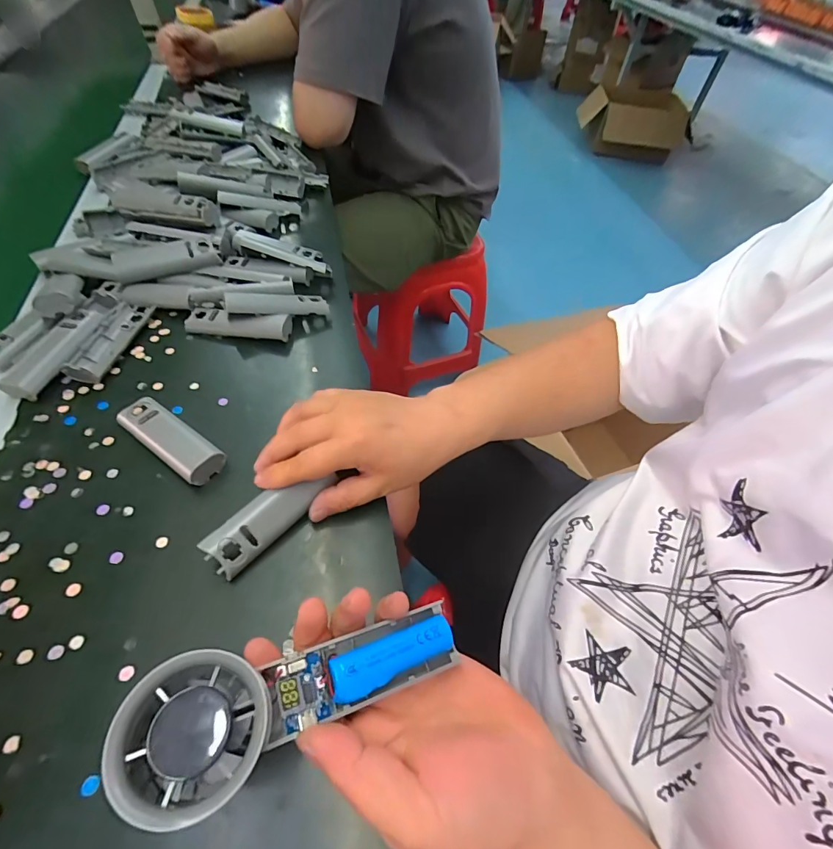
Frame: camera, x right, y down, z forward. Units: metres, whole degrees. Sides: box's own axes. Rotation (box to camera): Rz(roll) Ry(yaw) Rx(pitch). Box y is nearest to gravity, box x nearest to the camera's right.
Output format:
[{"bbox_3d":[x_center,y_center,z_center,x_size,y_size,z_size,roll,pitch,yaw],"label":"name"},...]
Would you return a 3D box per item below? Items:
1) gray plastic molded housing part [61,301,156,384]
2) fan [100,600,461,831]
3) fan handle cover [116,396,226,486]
[{"bbox_3d":[-0.299,-0.086,0.406,0.035,0.025,0.108,4,53,-2],"label":"gray plastic molded housing part"},{"bbox_3d":[-0.049,0.123,0.193,0.150,0.027,0.051,-1,51,-33],"label":"fan"},{"bbox_3d":[-0.205,0.009,0.342,0.106,0.016,0.034,32,57,18],"label":"fan handle cover"}]

